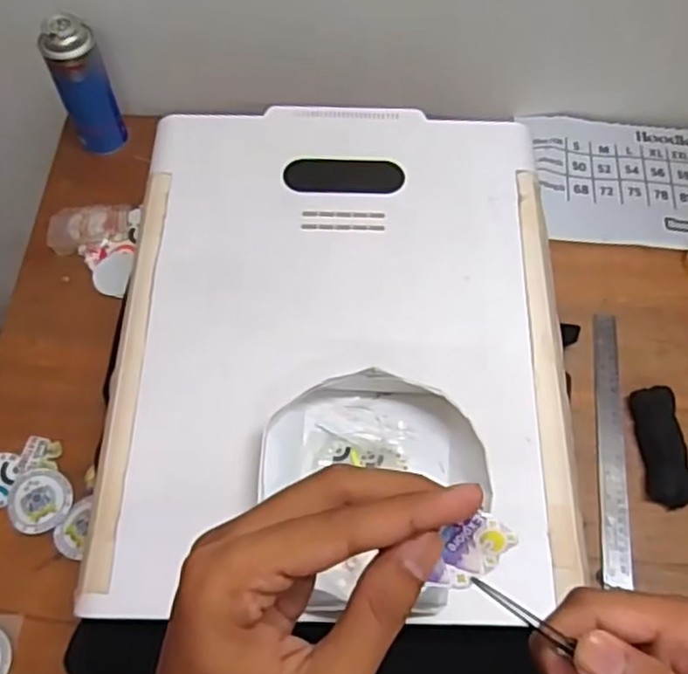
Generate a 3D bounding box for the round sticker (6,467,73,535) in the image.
[{"bbox_3d":[-0.317,0.170,0.713,0.068,0.005,0.065,-2,61,3],"label":"round sticker"}]

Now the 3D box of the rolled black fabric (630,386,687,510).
[{"bbox_3d":[0.347,0.119,0.744,0.044,0.028,0.127,-1,65,-2],"label":"rolled black fabric"}]

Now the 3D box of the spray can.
[{"bbox_3d":[-0.327,-0.313,0.865,0.062,0.168,0.055,-24,68,-12],"label":"spray can"}]

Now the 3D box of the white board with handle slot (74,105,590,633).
[{"bbox_3d":[-0.001,-0.011,0.637,0.397,0.026,0.499,1,65,-1],"label":"white board with handle slot"}]

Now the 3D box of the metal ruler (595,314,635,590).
[{"bbox_3d":[0.296,0.112,0.759,0.029,0.007,0.305,4,62,9],"label":"metal ruler"}]

